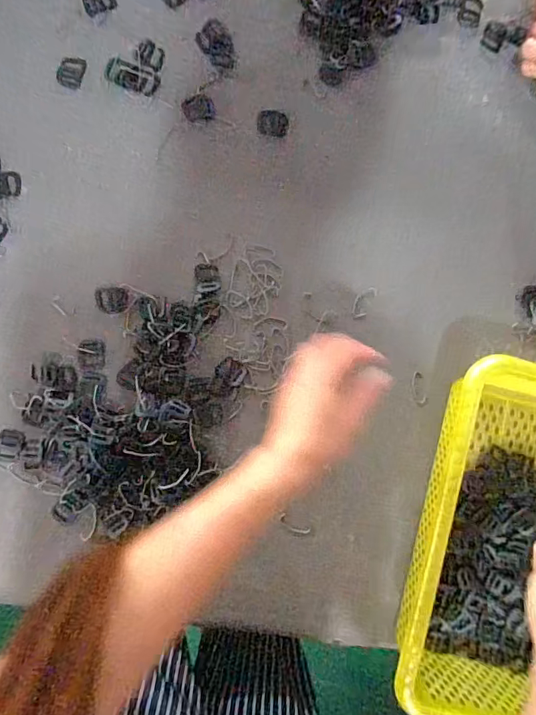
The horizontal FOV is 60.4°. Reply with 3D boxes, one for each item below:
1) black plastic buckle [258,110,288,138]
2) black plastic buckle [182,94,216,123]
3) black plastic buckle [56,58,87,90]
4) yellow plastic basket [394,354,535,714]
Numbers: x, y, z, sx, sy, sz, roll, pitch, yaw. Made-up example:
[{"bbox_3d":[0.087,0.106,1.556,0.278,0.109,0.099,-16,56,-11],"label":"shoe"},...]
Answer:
[{"bbox_3d":[0.006,-0.263,0.515,0.033,0.004,0.029,6,90,-5],"label":"black plastic buckle"},{"bbox_3d":[-0.076,-0.273,0.503,0.034,0.004,0.030,-18,92,-5],"label":"black plastic buckle"},{"bbox_3d":[-0.212,-0.308,0.496,0.026,0.004,0.033,18,89,-5],"label":"black plastic buckle"},{"bbox_3d":[0.274,0.190,0.484,0.245,0.096,0.344,14,89,-5],"label":"yellow plastic basket"}]

